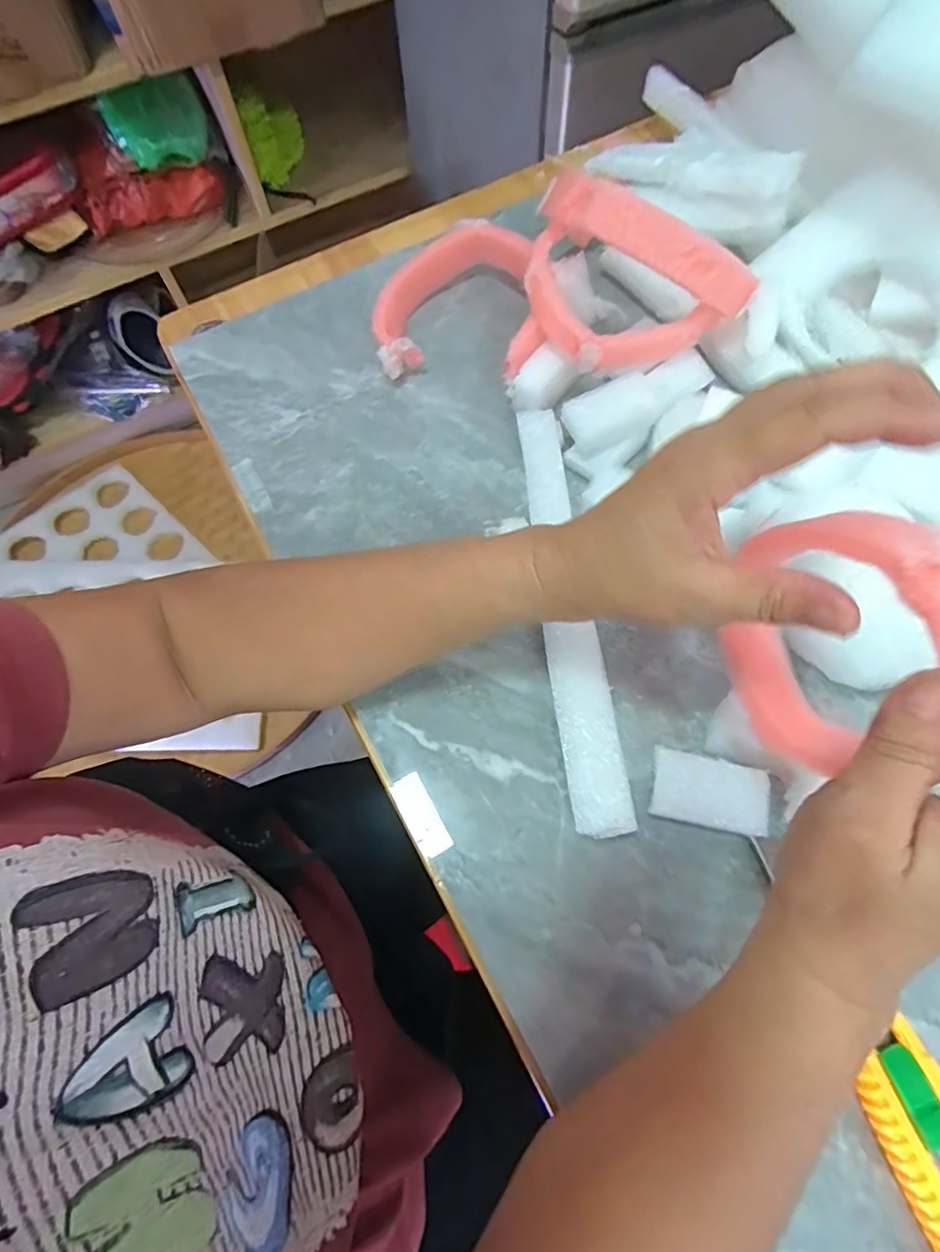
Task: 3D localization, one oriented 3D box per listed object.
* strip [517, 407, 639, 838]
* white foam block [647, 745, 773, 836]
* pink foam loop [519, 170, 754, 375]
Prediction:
[{"bbox_3d":[0.051,-0.014,0.321,0.028,0.026,0.245,-6,68,0],"label":"strip"},{"bbox_3d":[0.113,0.080,0.280,0.050,0.028,0.032,12,69,7],"label":"white foam block"},{"bbox_3d":[0.089,-0.206,0.338,0.135,0.068,0.083,28,72,13],"label":"pink foam loop"}]

